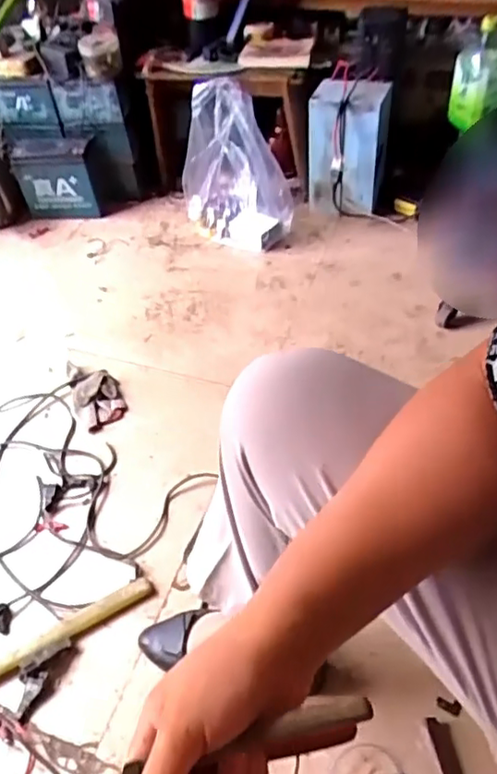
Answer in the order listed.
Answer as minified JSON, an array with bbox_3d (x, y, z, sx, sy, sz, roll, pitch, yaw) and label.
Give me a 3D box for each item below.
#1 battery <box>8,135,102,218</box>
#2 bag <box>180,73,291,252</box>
[{"bbox_3d":[-0.457,-0.506,1.482,0.200,0.174,0.096,3,49,9],"label":"battery"},{"bbox_3d":[-0.031,-0.492,1.337,0.240,0.315,0.232,-7,49,0],"label":"bag"}]

